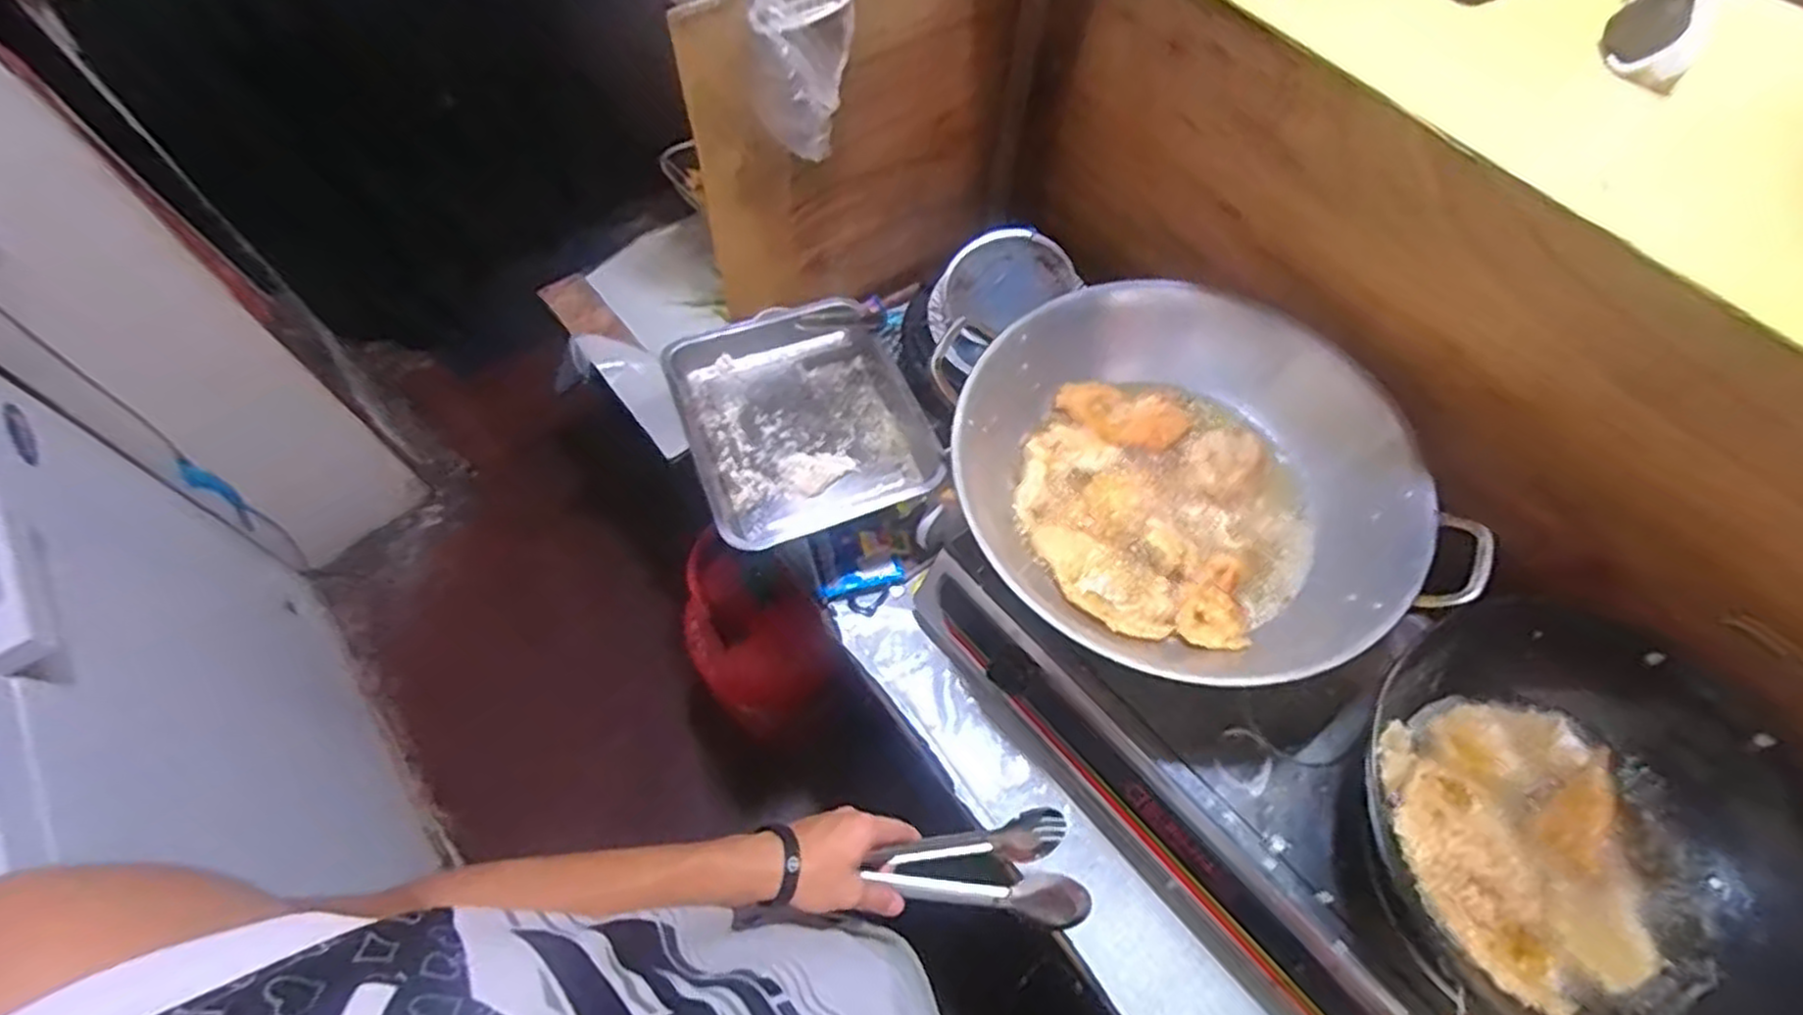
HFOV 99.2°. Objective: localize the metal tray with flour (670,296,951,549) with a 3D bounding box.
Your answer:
[{"bbox_3d":[-0.115,-0.105,0.891,0.259,0.057,0.291,-23,64,-13],"label":"metal tray with flour"}]

